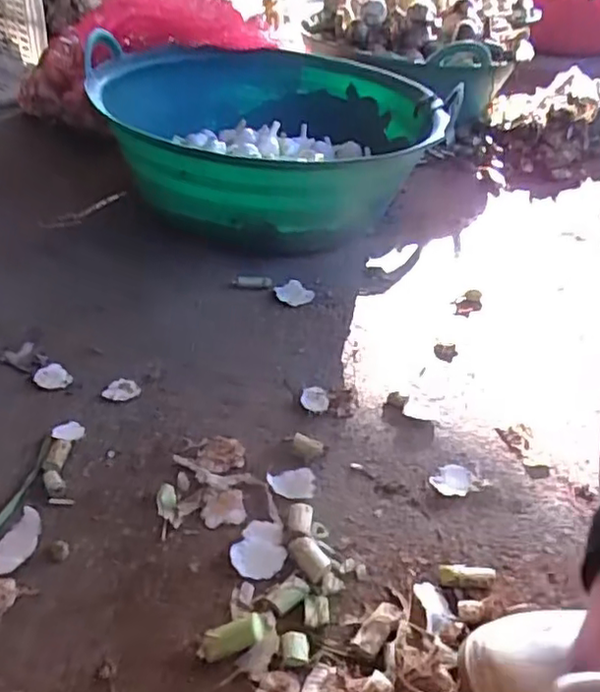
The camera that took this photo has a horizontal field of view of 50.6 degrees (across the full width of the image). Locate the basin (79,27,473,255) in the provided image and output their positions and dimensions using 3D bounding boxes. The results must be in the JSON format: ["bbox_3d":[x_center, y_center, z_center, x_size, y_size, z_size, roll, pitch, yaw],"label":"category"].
[{"bbox_3d":[-0.032,-0.340,1.017,0.515,0.170,0.515,5,36,-4],"label":"basin"}]

